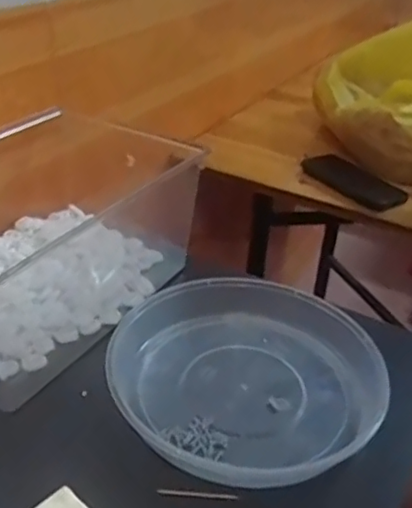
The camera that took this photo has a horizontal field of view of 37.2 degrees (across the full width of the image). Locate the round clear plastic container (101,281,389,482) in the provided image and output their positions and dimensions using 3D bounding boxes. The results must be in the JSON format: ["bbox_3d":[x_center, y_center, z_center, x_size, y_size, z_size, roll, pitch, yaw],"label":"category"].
[{"bbox_3d":[0.038,0.099,0.531,0.224,0.047,0.212,2,34,-2],"label":"round clear plastic container"}]

